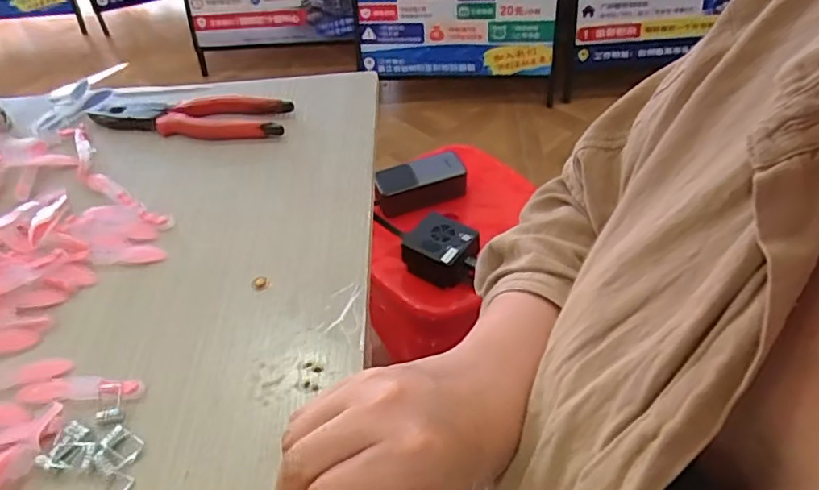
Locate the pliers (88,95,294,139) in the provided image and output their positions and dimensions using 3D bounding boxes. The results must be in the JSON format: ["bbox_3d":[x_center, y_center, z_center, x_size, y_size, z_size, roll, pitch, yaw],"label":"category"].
[{"bbox_3d":[-0.203,-0.120,0.534,0.189,0.017,0.050,6,48,10],"label":"pliers"}]

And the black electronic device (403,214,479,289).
[{"bbox_3d":[0.039,0.007,0.731,0.082,0.044,0.075,25,54,25],"label":"black electronic device"}]

